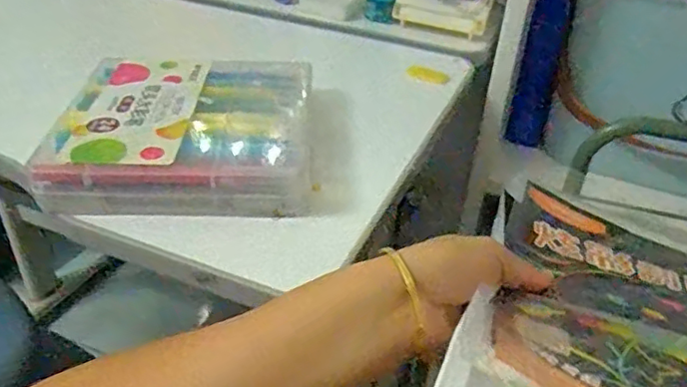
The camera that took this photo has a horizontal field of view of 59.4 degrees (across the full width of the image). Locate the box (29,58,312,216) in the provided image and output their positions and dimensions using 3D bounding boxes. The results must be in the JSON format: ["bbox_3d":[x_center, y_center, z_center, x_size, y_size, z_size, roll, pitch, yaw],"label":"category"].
[{"bbox_3d":[-0.115,-0.051,0.462,0.187,0.034,0.180,0,35,-5],"label":"box"}]

